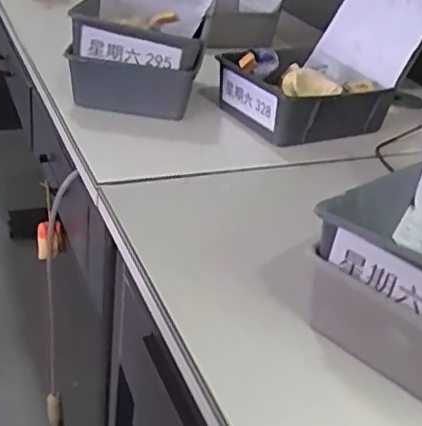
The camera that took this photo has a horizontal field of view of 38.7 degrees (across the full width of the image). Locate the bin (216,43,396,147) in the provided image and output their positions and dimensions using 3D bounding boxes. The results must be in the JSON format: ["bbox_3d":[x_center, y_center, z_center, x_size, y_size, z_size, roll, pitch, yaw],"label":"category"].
[{"bbox_3d":[0.113,-0.149,0.749,0.171,0.072,0.146,-13,37,-31],"label":"bin"}]

